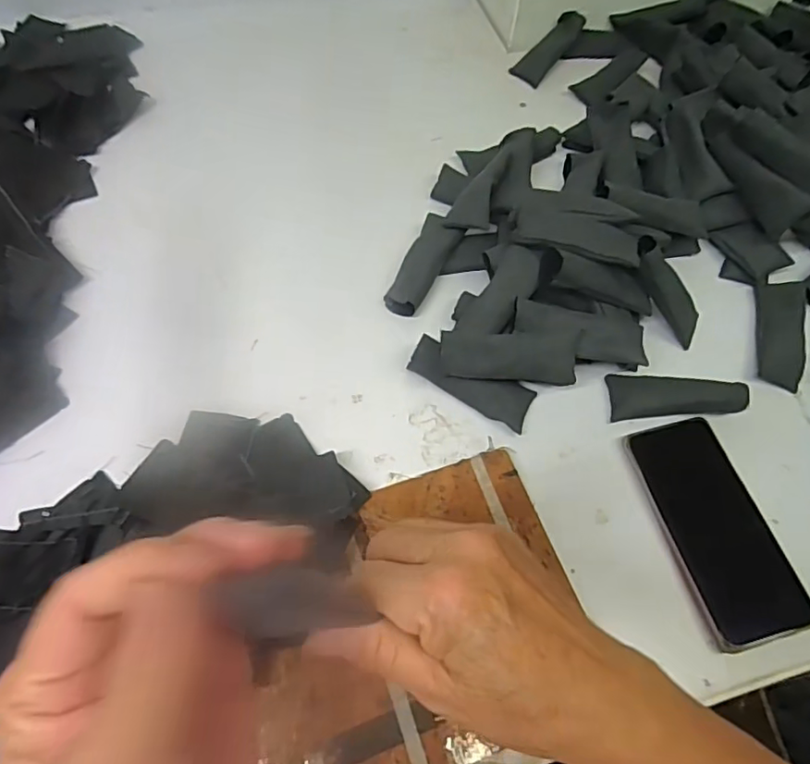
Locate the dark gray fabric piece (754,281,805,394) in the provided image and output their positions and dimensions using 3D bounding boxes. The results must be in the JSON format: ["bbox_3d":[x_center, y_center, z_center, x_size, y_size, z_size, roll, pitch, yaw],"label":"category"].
[{"bbox_3d":[0.334,-0.046,0.493,0.036,0.021,0.102,15,62,5],"label":"dark gray fabric piece"}]

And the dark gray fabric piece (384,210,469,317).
[{"bbox_3d":[0.018,-0.104,0.505,0.037,0.034,0.103,23,63,9],"label":"dark gray fabric piece"}]

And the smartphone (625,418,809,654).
[{"bbox_3d":[0.227,0.105,0.412,0.076,0.012,0.161,-13,64,-10],"label":"smartphone"}]

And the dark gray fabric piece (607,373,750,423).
[{"bbox_3d":[0.221,0.010,0.454,0.101,0.024,0.040,2,62,-2],"label":"dark gray fabric piece"}]

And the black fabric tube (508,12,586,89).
[{"bbox_3d":[0.175,-0.402,0.671,0.039,0.014,0.105,39,87,16],"label":"black fabric tube"}]

